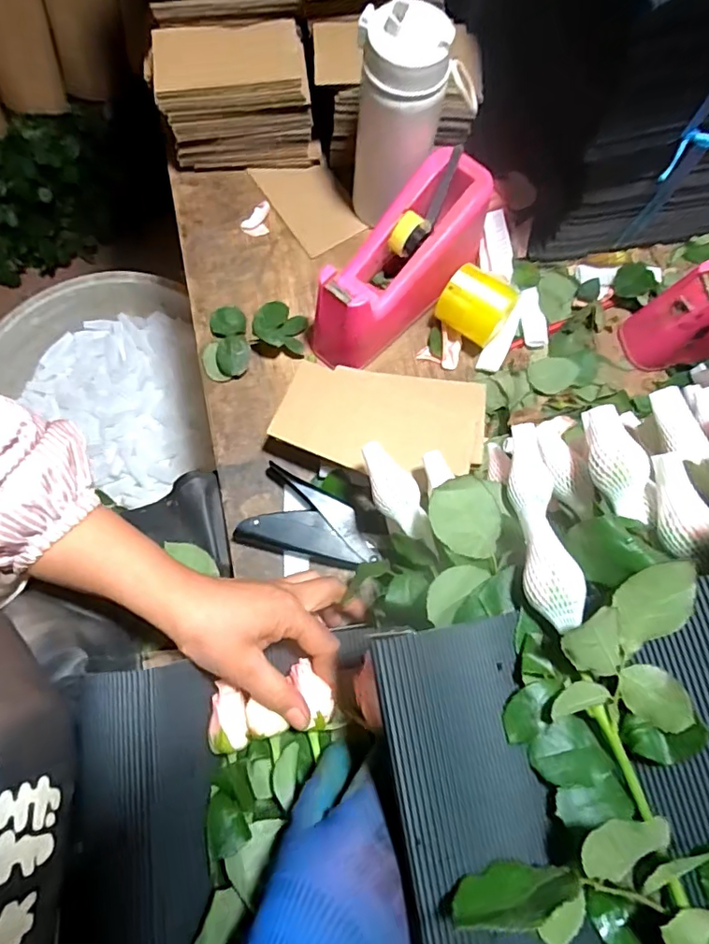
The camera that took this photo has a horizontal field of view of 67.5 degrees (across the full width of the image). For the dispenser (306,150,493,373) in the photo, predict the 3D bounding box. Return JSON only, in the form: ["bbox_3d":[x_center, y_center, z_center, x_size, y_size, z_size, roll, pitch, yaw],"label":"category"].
[{"bbox_3d":[0.044,-0.190,0.493,0.073,0.106,0.210,40,91,8],"label":"dispenser"}]

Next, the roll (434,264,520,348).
[{"bbox_3d":[0.122,-0.166,0.516,0.064,0.058,0.060,33,77,7],"label":"roll"}]

